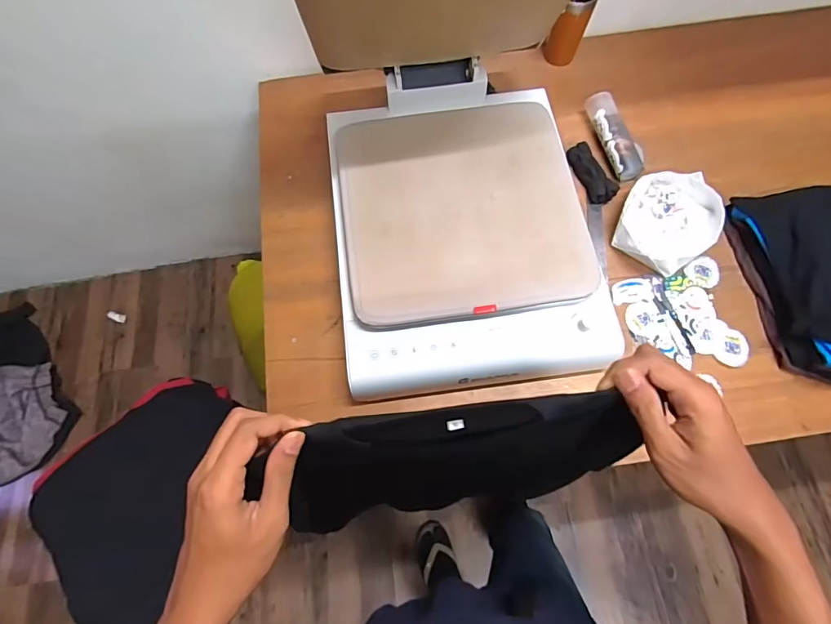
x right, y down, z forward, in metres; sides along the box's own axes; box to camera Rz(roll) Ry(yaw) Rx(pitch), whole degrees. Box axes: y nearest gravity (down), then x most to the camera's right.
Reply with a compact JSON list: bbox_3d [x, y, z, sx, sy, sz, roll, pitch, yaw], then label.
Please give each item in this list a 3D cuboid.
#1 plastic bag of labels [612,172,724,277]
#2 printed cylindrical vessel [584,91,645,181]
[{"bbox_3d":[0.448,-0.158,0.811,0.155,0.048,0.189,28,71,12],"label":"plastic bag of labels"},{"bbox_3d":[0.384,-0.343,0.885,0.051,0.050,0.192,-14,68,-4],"label":"printed cylindrical vessel"}]

